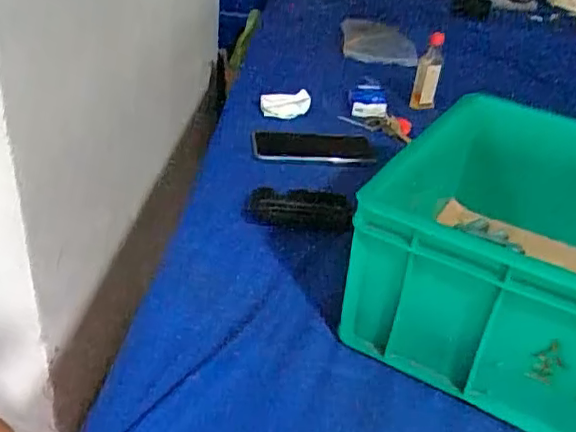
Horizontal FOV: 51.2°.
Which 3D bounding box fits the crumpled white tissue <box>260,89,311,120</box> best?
[{"bbox_3d":[-0.004,-0.174,0.934,0.073,0.038,0.038,-7,34,-19],"label":"crumpled white tissue"}]

